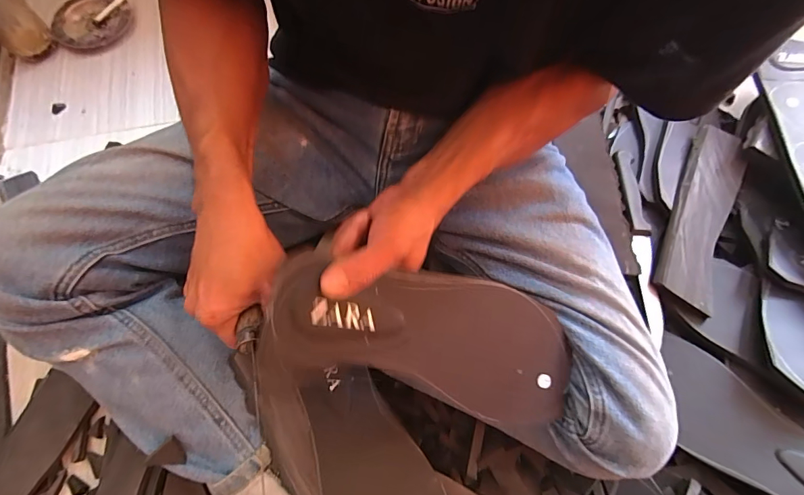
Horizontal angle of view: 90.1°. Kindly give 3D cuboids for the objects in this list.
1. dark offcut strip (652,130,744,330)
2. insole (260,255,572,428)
[{"bbox_3d":[0.368,-0.042,0.491,0.065,0.019,0.261,27,72,9],"label":"dark offcut strip"},{"bbox_3d":[0.027,0.065,0.304,0.240,0.009,0.096,20,75,-17],"label":"insole"}]

